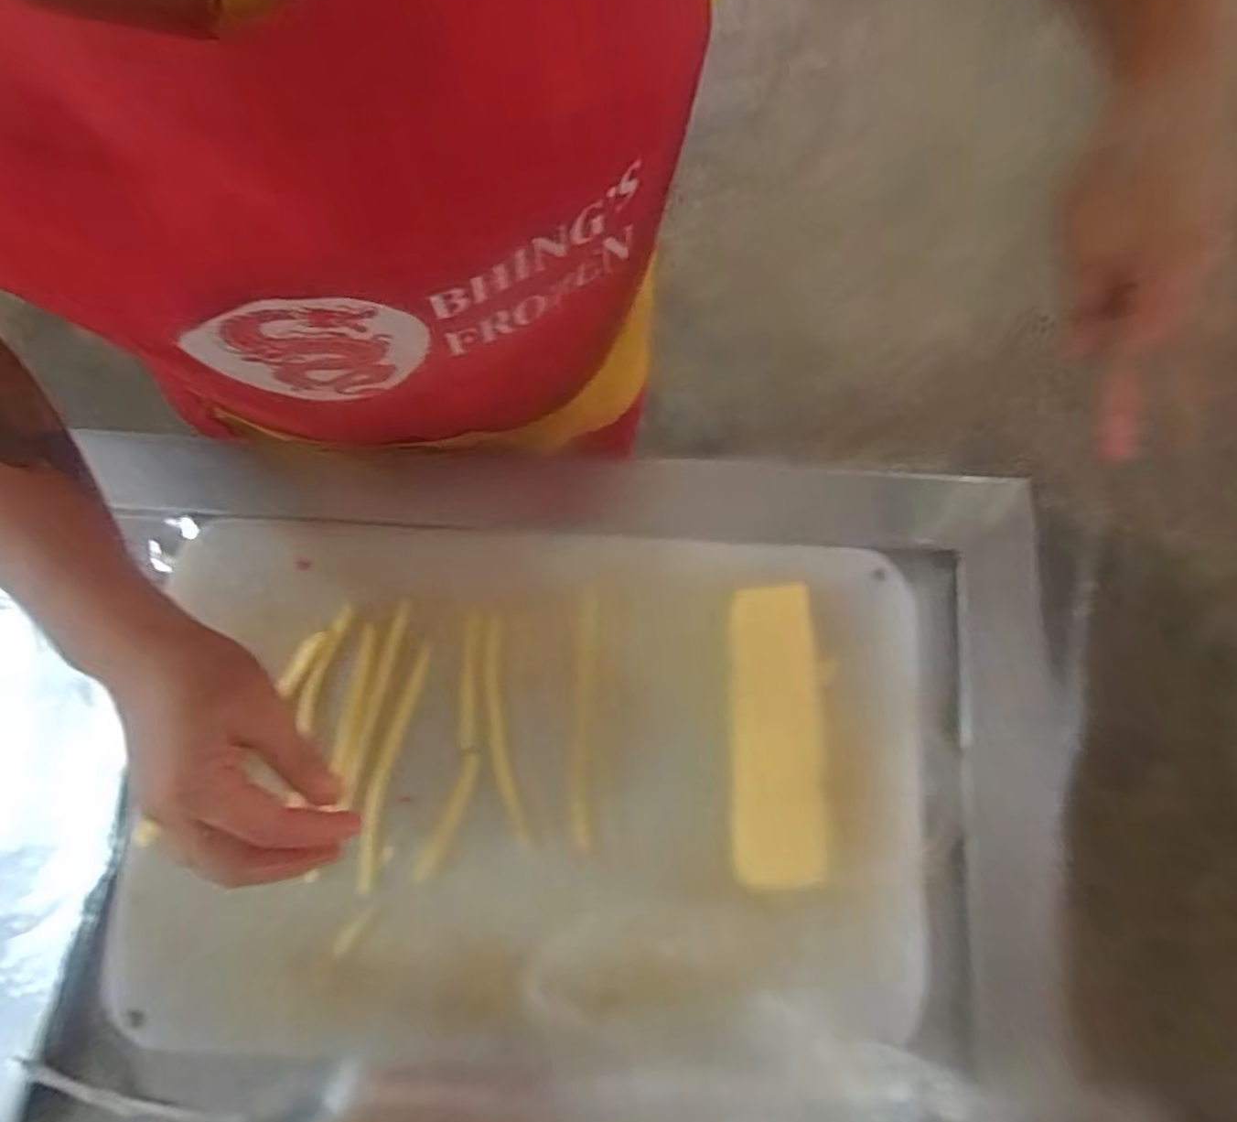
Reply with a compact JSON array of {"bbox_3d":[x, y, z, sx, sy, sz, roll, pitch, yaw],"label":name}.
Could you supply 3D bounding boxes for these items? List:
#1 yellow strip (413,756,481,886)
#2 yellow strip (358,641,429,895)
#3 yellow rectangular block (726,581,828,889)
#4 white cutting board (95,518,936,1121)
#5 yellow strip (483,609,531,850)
[{"bbox_3d":[-0.097,0.146,0.374,0.013,0.004,0.074,23,81,2],"label":"yellow strip"},{"bbox_3d":[-0.134,0.118,0.379,0.016,0.005,0.134,11,81,0],"label":"yellow strip"},{"bbox_3d":[0.088,0.096,0.374,0.049,0.017,0.162,1,81,-1],"label":"yellow rectangular block"},{"bbox_3d":[-0.048,0.135,0.376,0.447,0.023,0.300,3,81,-1],"label":"white cutting board"},{"bbox_3d":[-0.069,0.098,0.380,0.015,0.006,0.130,-10,81,-3],"label":"yellow strip"}]

